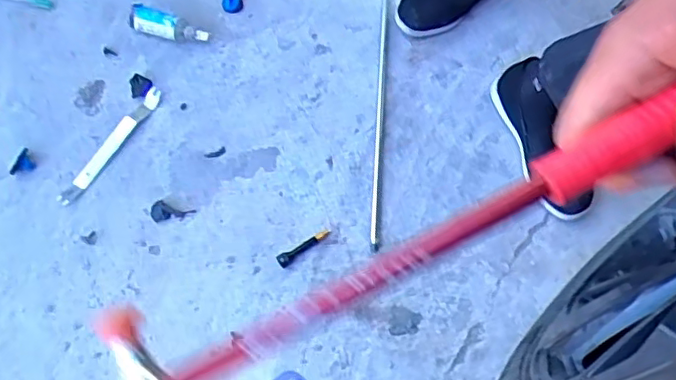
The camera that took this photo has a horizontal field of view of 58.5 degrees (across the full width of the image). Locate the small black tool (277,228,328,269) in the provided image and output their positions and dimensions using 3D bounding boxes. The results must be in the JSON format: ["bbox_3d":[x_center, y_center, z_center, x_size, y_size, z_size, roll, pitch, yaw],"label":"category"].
[{"bbox_3d":[-0.050,0.087,0.904,0.089,0.014,0.018,-30,77,-8],"label":"small black tool"}]

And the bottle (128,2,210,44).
[{"bbox_3d":[-0.284,-0.270,0.994,0.140,0.030,0.044,21,75,6],"label":"bottle"}]

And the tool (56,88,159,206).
[{"bbox_3d":[-0.358,-0.072,0.949,0.027,0.011,0.224,36,77,9],"label":"tool"}]

